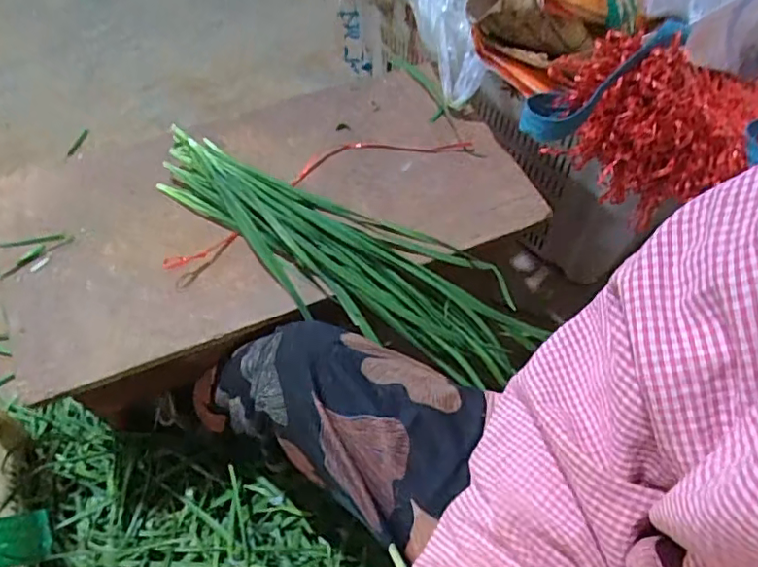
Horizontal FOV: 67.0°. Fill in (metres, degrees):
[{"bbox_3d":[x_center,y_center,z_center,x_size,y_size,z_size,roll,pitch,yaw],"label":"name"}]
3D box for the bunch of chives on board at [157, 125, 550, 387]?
[{"bbox_3d":[-0.055,-0.039,0.635,0.427,0.086,0.138,22,59,12],"label":"bunch of chives on board"}]

